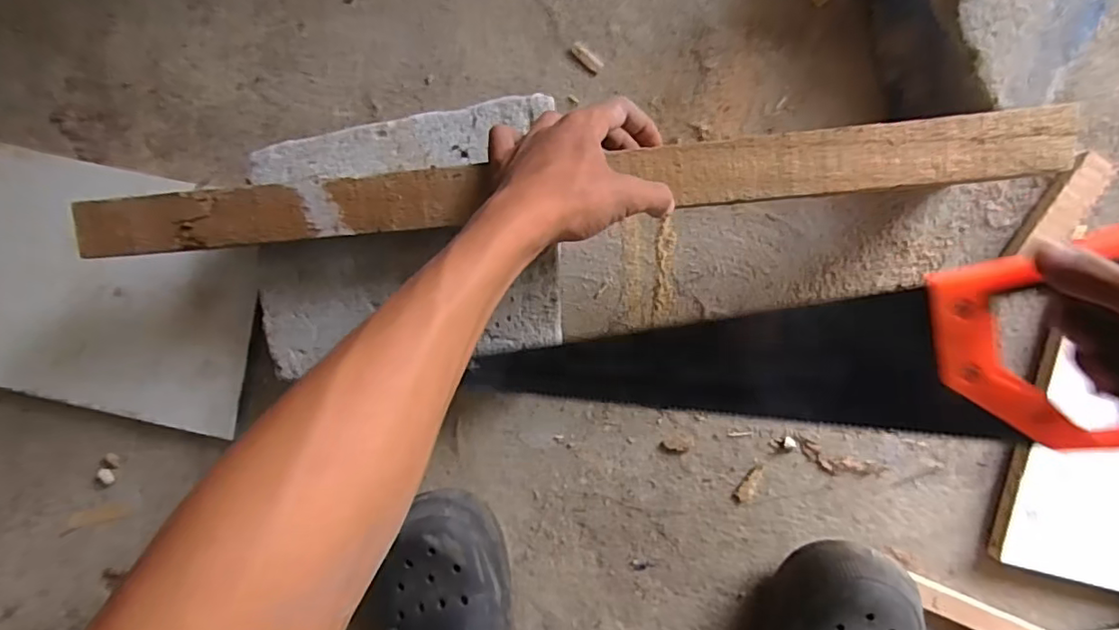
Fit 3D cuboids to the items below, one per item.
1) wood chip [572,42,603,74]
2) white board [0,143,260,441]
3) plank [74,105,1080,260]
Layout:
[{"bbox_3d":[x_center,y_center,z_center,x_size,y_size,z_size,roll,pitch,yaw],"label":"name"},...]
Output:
[{"bbox_3d":[0.024,-0.226,0.503,0.030,0.004,0.013,44,96,3],"label":"wood chip"},{"bbox_3d":[-0.477,-0.038,0.532,0.424,0.018,0.218,13,89,0],"label":"white board"},{"bbox_3d":[-0.007,-0.087,0.390,0.670,0.018,0.043,-4,92,4],"label":"plank"}]

